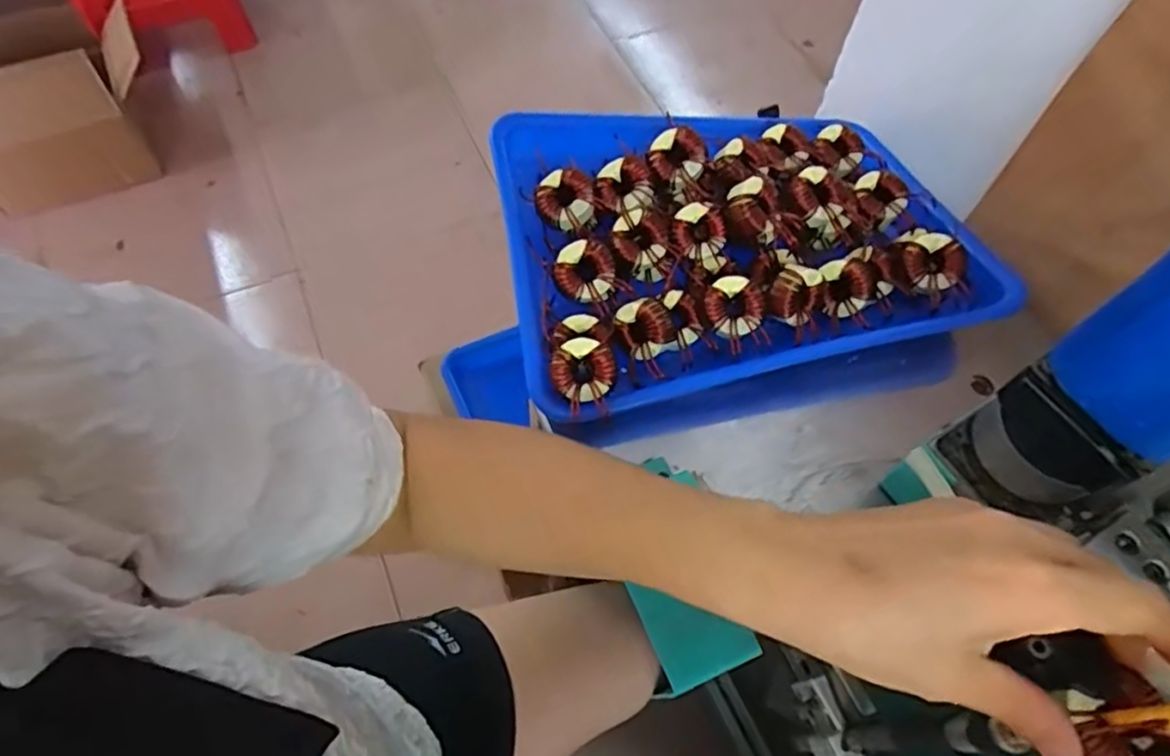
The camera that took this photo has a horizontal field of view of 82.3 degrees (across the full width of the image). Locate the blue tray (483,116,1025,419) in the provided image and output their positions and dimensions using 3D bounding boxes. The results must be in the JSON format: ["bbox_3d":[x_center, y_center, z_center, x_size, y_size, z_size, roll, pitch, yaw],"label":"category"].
[{"bbox_3d":[0.102,-0.113,0.472,0.311,0.056,0.244,-11,62,-9],"label":"blue tray"}]

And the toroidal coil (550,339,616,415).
[{"bbox_3d":[0.001,-0.001,0.401,0.043,0.014,0.043,0,83,0],"label":"toroidal coil"}]

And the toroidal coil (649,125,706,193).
[{"bbox_3d":[0.065,-0.155,0.468,0.038,0.019,0.037,1,60,-2],"label":"toroidal coil"}]

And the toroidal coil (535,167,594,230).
[{"bbox_3d":[-0.014,-0.122,0.456,0.038,0.021,0.036,1,60,-2],"label":"toroidal coil"}]

